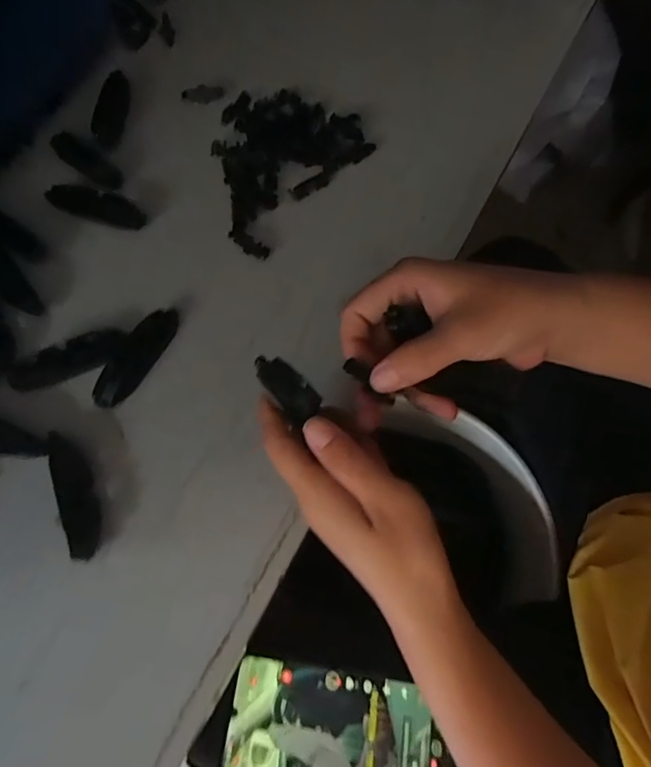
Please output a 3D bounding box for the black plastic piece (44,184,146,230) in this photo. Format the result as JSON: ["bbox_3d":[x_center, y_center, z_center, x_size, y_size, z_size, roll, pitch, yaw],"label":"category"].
[{"bbox_3d":[-0.178,-0.138,0.382,0.081,0.010,0.023,17,69,6],"label":"black plastic piece"}]

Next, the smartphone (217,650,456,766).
[{"bbox_3d":[0.011,0.240,0.343,0.156,0.014,0.074,8,69,4],"label":"smartphone"}]

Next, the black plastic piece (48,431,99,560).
[{"bbox_3d":[-0.151,0.065,0.300,0.018,0.012,0.078,-22,70,-9],"label":"black plastic piece"}]

